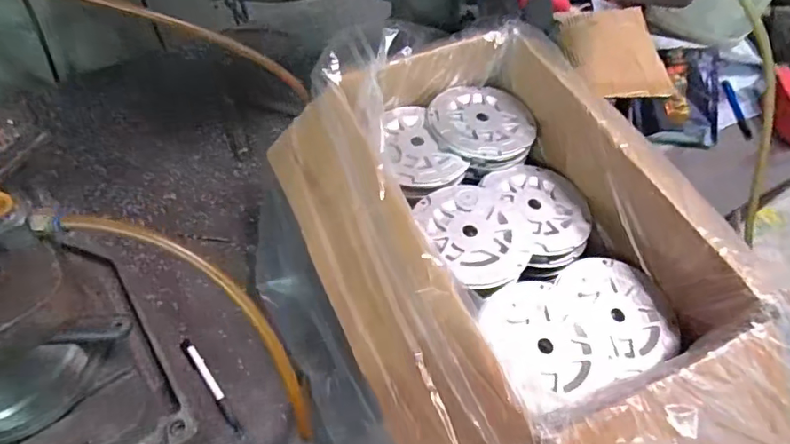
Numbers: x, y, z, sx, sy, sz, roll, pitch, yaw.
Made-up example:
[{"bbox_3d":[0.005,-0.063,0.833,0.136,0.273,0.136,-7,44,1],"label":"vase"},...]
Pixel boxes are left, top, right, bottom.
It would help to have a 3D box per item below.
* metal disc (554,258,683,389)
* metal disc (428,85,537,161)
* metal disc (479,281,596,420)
[{"bbox_3d":[0.235,0.094,0.549,0.114,0.018,0.131,-11,57,-9],"label":"metal disc"},{"bbox_3d":[0.111,-0.132,0.680,0.128,0.007,0.136,1,56,-1],"label":"metal disc"},{"bbox_3d":[0.144,0.116,0.514,0.102,0.011,0.123,-17,58,-13],"label":"metal disc"}]

